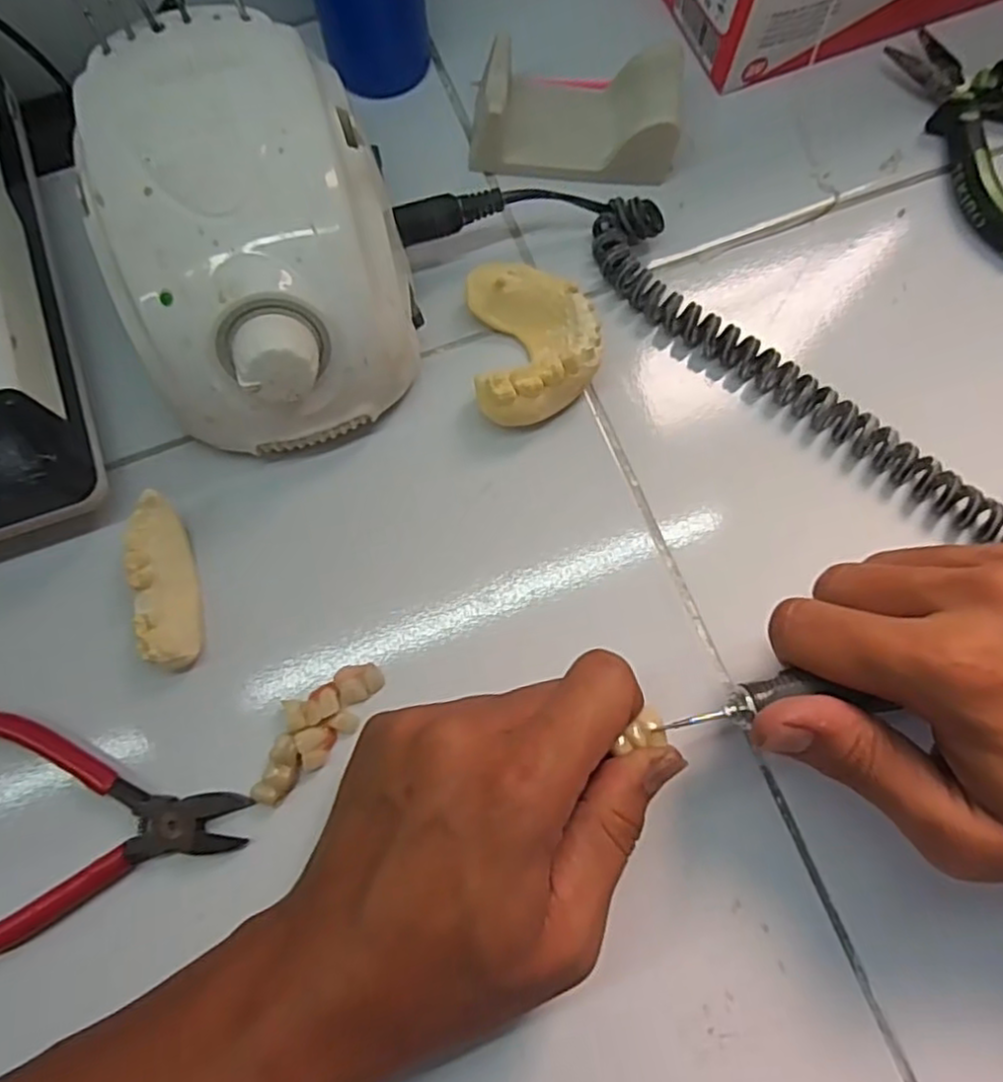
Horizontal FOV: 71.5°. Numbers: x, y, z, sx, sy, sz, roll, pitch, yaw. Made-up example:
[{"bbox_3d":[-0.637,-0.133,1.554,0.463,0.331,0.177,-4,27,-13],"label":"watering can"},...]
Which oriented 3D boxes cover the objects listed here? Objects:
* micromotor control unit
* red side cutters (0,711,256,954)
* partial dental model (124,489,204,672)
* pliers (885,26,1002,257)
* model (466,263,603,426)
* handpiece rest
[{"bbox_3d":[-0.091,-0.112,0.268,0.103,0.083,0.136,-16,78,-5],"label":"micromotor control unit"},{"bbox_3d":[-0.153,0.103,0.253,0.116,0.012,0.084,-2,77,-2],"label":"red side cutters"},{"bbox_3d":[-0.131,0.017,0.270,0.020,0.019,0.065,-13,78,-5],"label":"partial dental model"},{"bbox_3d":[0.226,-0.194,0.326,0.080,0.017,0.108,-39,81,-10],"label":"pliers"},{"bbox_3d":[0.014,-0.082,0.292,0.050,0.026,0.069,-5,77,-3],"label":"model"},{"bbox_3d":[0.034,-0.194,0.317,0.090,0.029,0.050,3,77,-1],"label":"handpiece rest"}]

